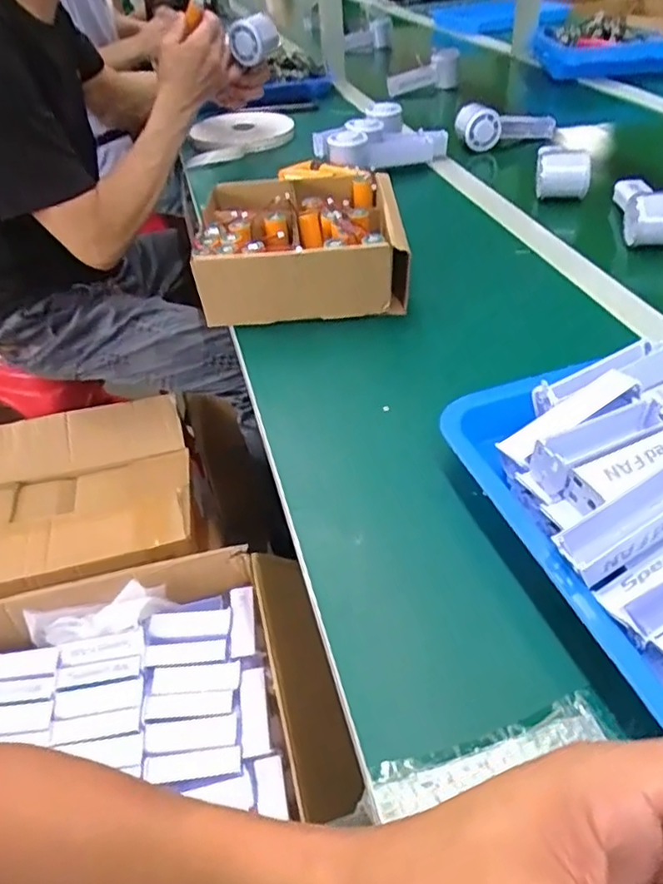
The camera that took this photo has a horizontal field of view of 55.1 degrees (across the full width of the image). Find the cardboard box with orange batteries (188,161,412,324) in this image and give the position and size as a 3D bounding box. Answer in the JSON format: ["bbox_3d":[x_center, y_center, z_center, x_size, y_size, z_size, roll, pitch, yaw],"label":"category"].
[{"bbox_3d":[-0.030,-0.204,0.656,0.197,0.074,0.191,-5,41,1],"label":"cardboard box with orange batteries"}]

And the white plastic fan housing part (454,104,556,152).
[{"bbox_3d":[0.283,-0.513,1.021,0.168,0.073,0.044,-20,43,-16],"label":"white plastic fan housing part"}]

